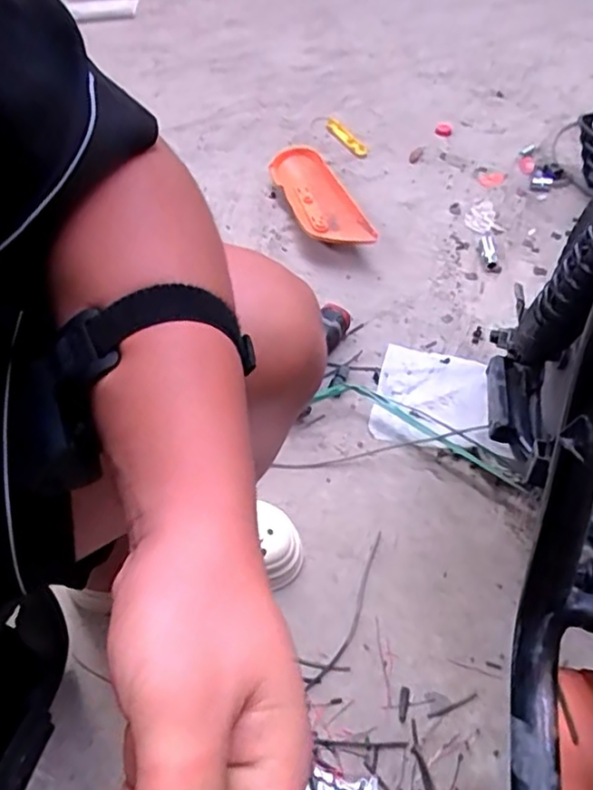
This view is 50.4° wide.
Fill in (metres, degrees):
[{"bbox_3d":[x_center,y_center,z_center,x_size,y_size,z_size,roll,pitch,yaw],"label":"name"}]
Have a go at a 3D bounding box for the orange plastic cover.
[{"bbox_3d":[0.045,-0.333,1.097,0.094,0.055,0.289,-23,57,-16],"label":"orange plastic cover"}]

